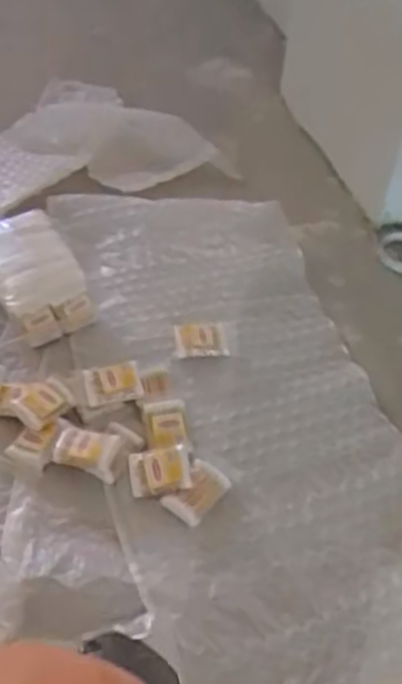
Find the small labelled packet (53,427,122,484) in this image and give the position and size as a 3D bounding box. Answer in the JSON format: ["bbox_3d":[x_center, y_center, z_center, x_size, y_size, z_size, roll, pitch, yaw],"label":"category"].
[{"bbox_3d":[-0.143,0.134,0.879,0.080,0.020,0.056,10,49,5],"label":"small labelled packet"}]

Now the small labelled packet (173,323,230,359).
[{"bbox_3d":[0.000,-0.004,1.006,0.074,0.029,0.066,-1,49,-5],"label":"small labelled packet"}]

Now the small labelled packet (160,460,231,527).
[{"bbox_3d":[-0.005,0.181,0.861,0.050,0.023,0.072,35,55,24],"label":"small labelled packet"}]

